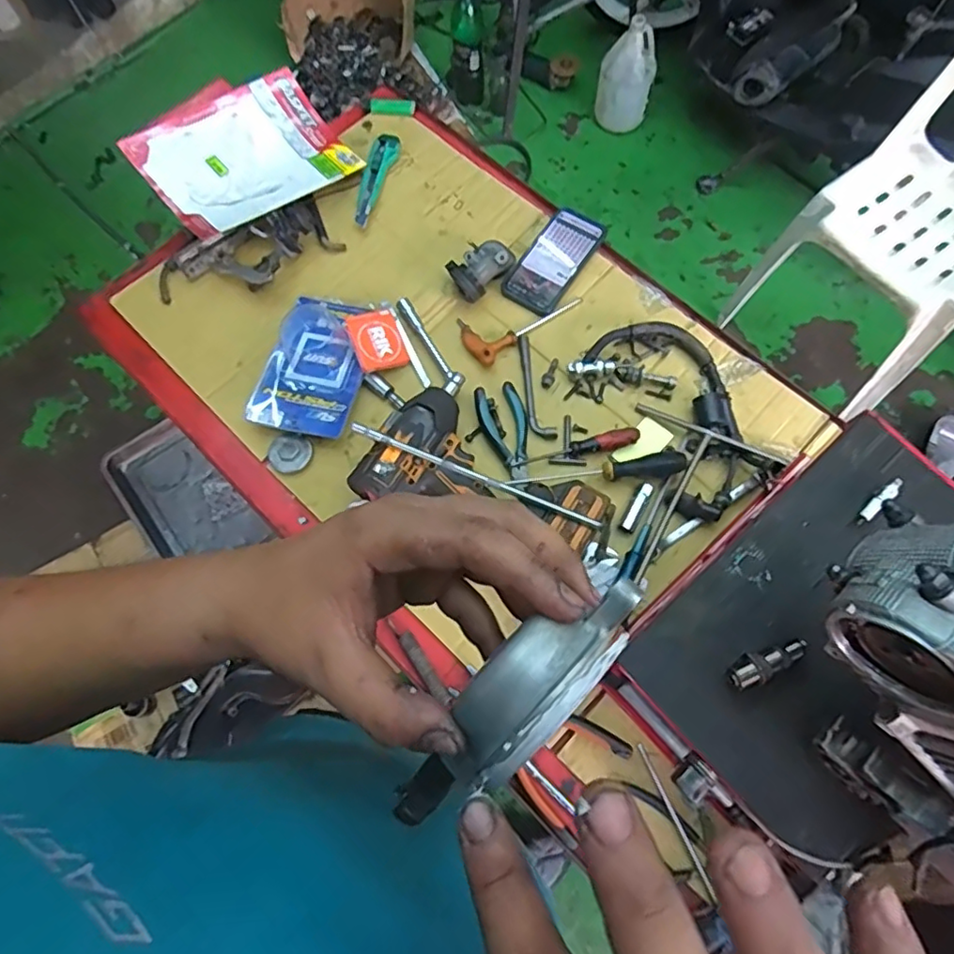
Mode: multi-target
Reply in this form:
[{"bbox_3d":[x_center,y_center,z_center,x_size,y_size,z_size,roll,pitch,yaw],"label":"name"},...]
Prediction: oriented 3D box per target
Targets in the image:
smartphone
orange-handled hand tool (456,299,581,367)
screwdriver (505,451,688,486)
[{"bbox_3d":[0.108,-0.300,0.845,0.078,0.015,0.166,33,75,13],"label":"smartphone"},{"bbox_3d":[0.054,-0.216,0.816,0.165,0.013,0.080,-34,73,-9],"label":"orange-handled hand tool"},{"bbox_3d":[0.141,-0.007,0.727,0.207,0.029,0.023,-6,71,0],"label":"screwdriver"}]

